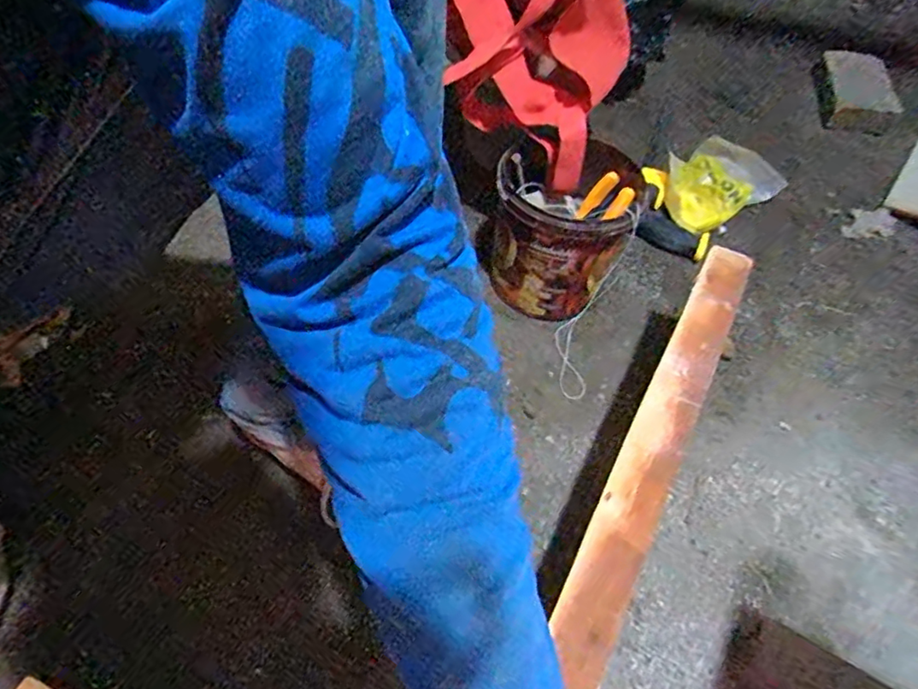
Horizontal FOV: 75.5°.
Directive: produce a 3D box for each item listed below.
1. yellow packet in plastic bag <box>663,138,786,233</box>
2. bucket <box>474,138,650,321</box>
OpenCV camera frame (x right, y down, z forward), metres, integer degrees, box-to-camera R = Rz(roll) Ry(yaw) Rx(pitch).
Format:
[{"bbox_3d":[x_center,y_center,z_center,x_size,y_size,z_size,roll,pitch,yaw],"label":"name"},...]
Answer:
[{"bbox_3d":[0.365,-0.225,0.850,0.157,0.069,0.131,-35,61,-27],"label":"yellow packet in plastic bag"},{"bbox_3d":[0.122,-0.128,0.709,0.149,0.172,0.146,0,53,-1],"label":"bucket"}]

